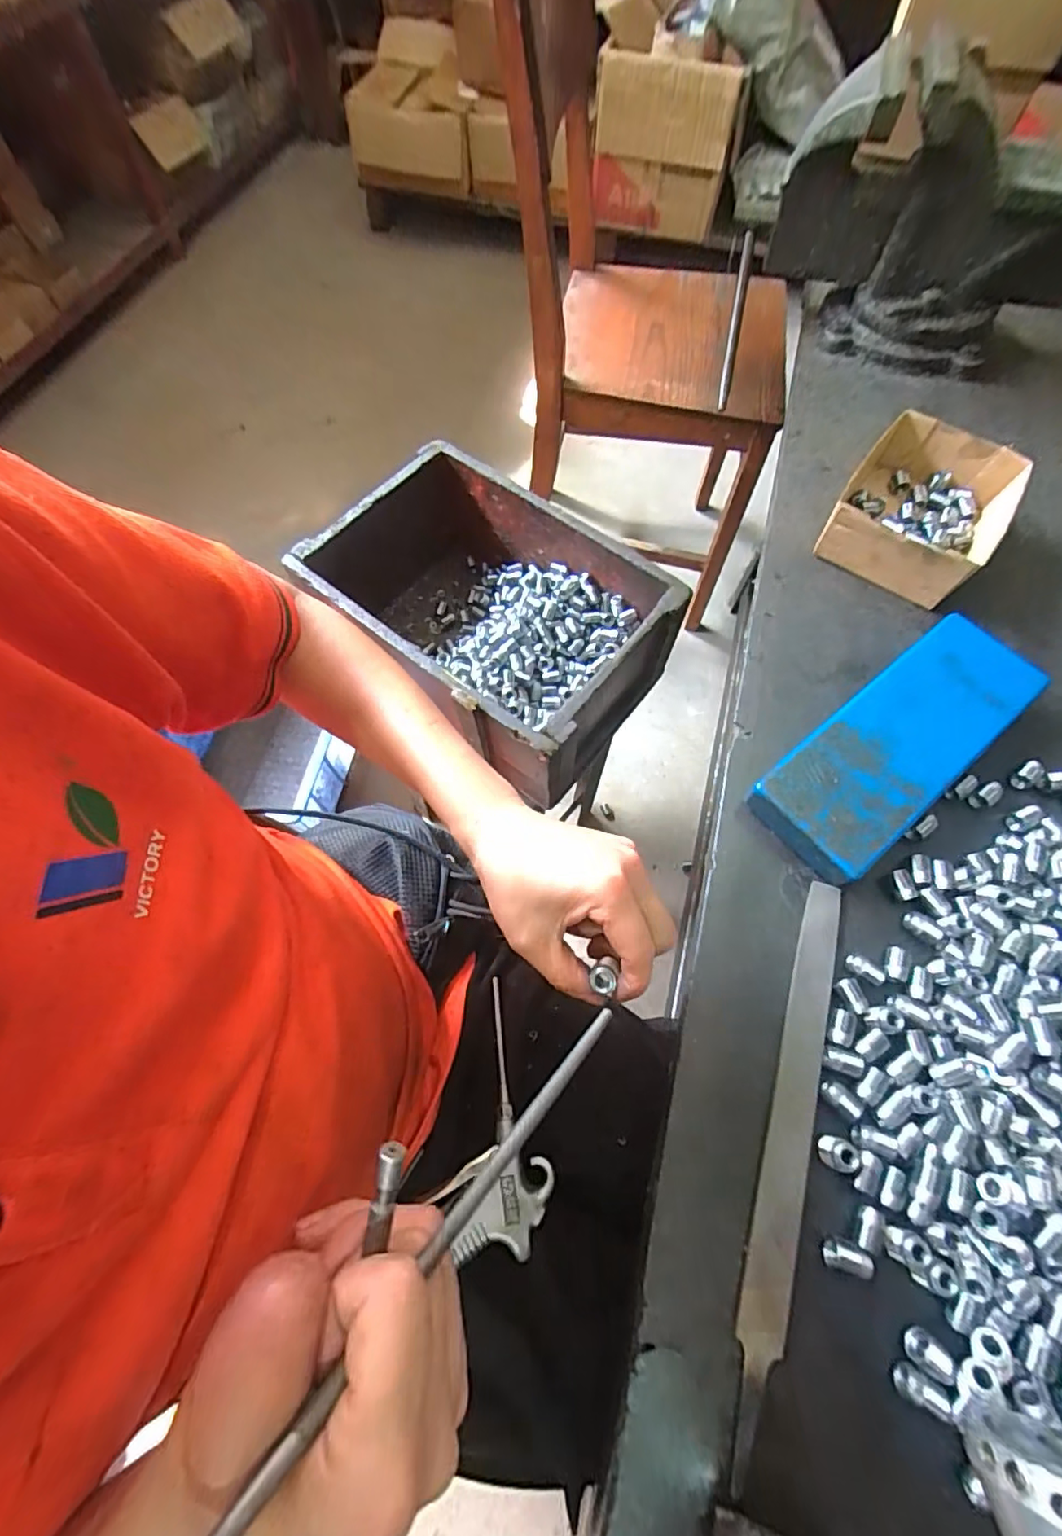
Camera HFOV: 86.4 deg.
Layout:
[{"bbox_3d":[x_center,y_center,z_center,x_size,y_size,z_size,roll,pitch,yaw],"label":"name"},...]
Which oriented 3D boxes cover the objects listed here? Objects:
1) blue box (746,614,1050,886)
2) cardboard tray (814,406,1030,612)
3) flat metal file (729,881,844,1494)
[{"bbox_3d":[0.270,-0.019,0.419,0.243,0.035,0.084,-36,71,-16],"label":"blue box"},{"bbox_3d":[0.351,-0.229,0.507,0.132,0.053,0.169,35,69,14],"label":"cardboard tray"},{"bbox_3d":[0.151,0.207,0.325,0.023,0.005,0.293,14,64,20],"label":"flat metal file"}]

